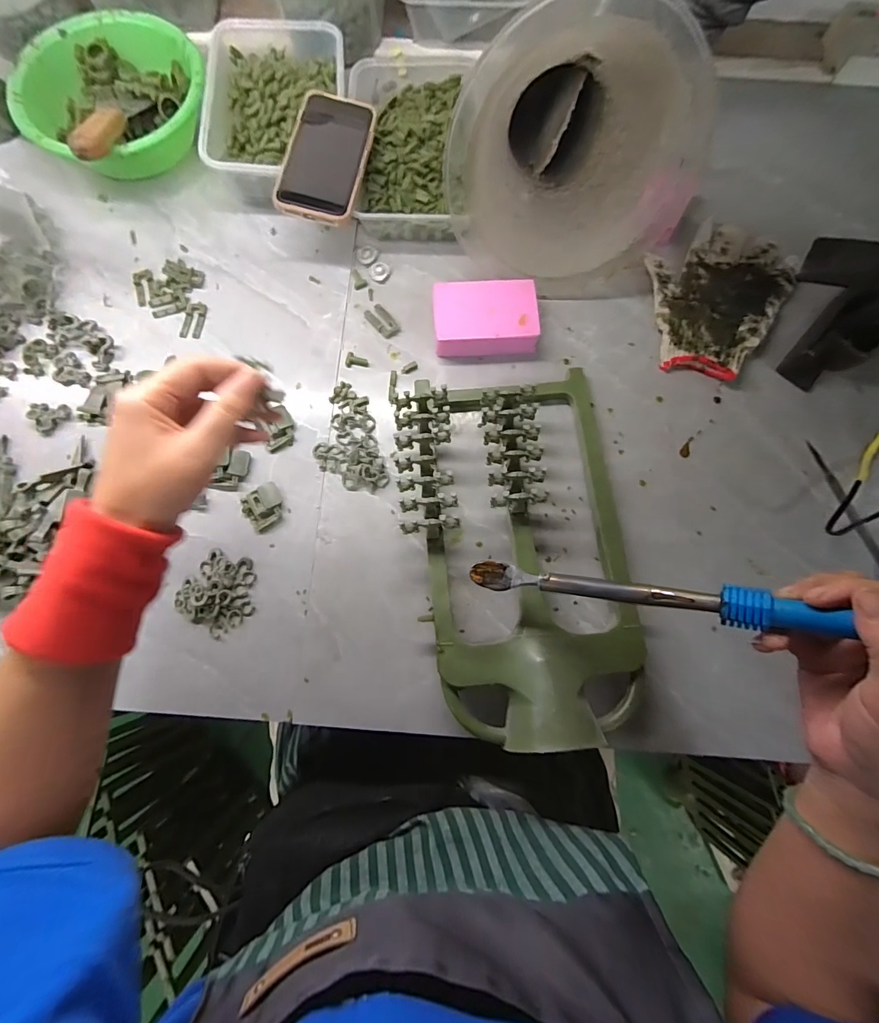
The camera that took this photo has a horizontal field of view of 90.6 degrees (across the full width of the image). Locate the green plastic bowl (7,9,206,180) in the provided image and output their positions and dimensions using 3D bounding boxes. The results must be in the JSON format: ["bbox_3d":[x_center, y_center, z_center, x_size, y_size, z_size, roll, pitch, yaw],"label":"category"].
[{"bbox_3d":[-0.364,-0.462,0.501,0.190,0.067,0.182,0,78,0],"label":"green plastic bowl"}]

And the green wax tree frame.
[{"bbox_3d":[0.067,0.024,0.394,0.202,0.071,0.331,-3,78,-1],"label":"green wax tree frame"}]

